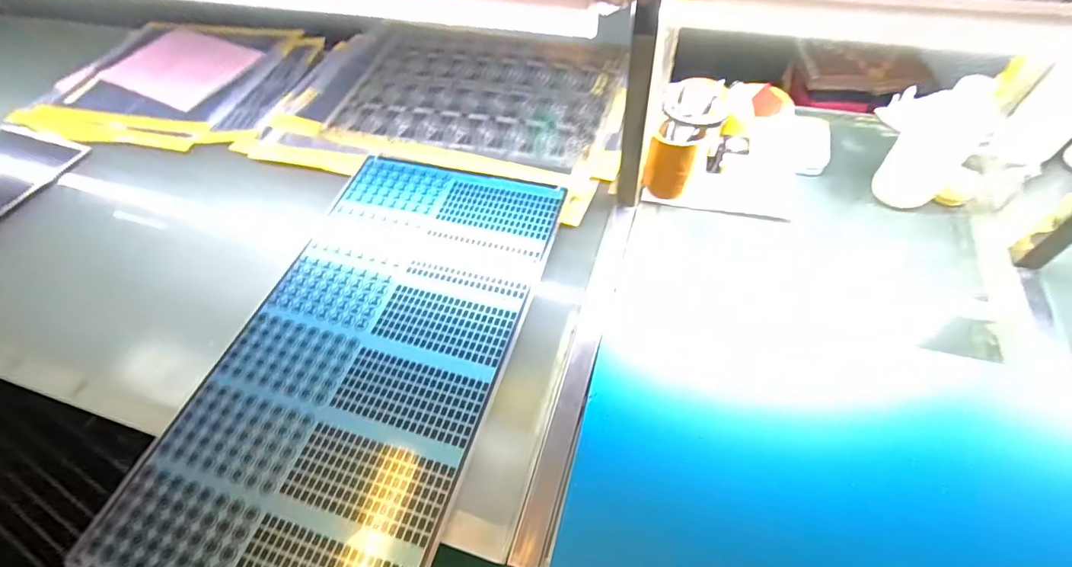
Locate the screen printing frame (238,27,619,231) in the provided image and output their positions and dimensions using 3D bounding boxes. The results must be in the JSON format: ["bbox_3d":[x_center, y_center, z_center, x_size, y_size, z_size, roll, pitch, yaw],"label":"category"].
[{"bbox_3d":[-0.156,-0.354,0.874,0.654,0.009,0.463,14,58,14],"label":"screen printing frame"}]

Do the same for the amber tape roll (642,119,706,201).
[{"bbox_3d":[0.196,-0.176,0.684,0.064,0.095,0.079,19,59,17],"label":"amber tape roll"}]

